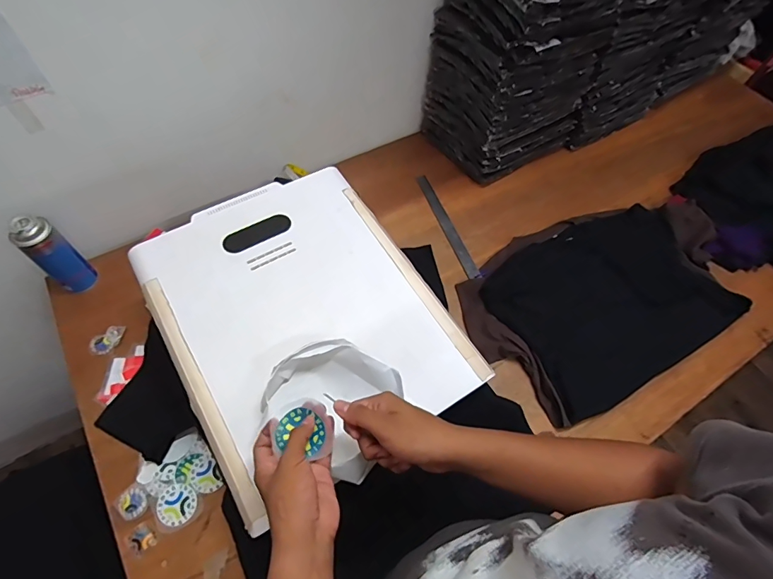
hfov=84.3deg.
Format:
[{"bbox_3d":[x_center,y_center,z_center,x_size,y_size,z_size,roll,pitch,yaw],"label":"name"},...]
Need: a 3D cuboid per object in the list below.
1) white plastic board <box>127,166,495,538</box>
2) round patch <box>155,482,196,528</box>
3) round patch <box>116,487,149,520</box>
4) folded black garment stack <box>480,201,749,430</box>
[{"bbox_3d":[-0.140,0.032,0.694,0.397,0.027,0.493,-28,69,-18],"label":"white plastic board"},{"bbox_3d":[-0.334,0.341,0.679,0.056,0.004,0.060,2,59,-3],"label":"round patch"},{"bbox_3d":[-0.399,0.337,0.673,0.042,0.004,0.047,-35,71,-25],"label":"round patch"},{"bbox_3d":[0.481,0.010,0.905,0.494,0.049,0.342,-25,64,-17],"label":"folded black garment stack"}]

